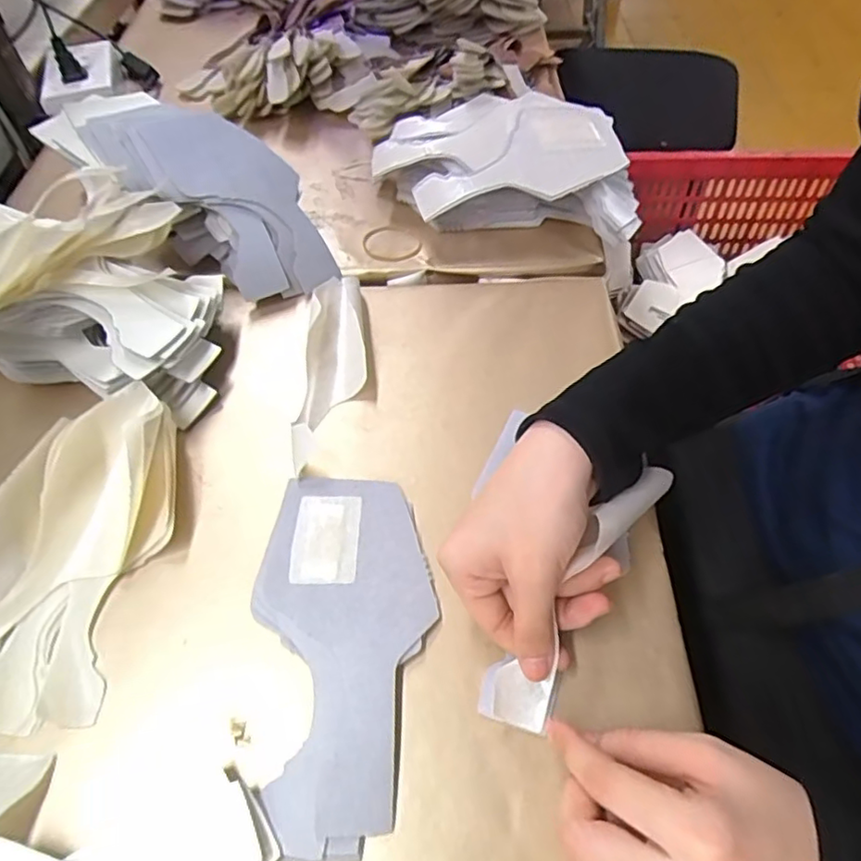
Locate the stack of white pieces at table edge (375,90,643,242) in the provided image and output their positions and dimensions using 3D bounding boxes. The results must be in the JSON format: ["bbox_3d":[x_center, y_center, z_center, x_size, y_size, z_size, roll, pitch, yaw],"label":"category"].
[{"bbox_3d":[0.063,-0.220,0.514,0.214,0.065,0.132,1,54,3],"label":"stack of white pieces at table edge"}]

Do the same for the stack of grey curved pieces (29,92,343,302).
[{"bbox_3d":[-0.180,-0.205,0.487,0.260,0.038,0.113,37,62,6],"label":"stack of grey curved pieces"}]

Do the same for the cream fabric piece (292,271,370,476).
[{"bbox_3d":[-0.069,-0.053,0.425,0.047,0.028,0.171,-1,54,1],"label":"cream fabric piece"}]

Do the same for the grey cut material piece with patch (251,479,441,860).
[{"bbox_3d":[-0.043,0.105,0.319,0.091,0.012,0.185,-11,54,-6],"label":"grey cut material piece with patch"}]

